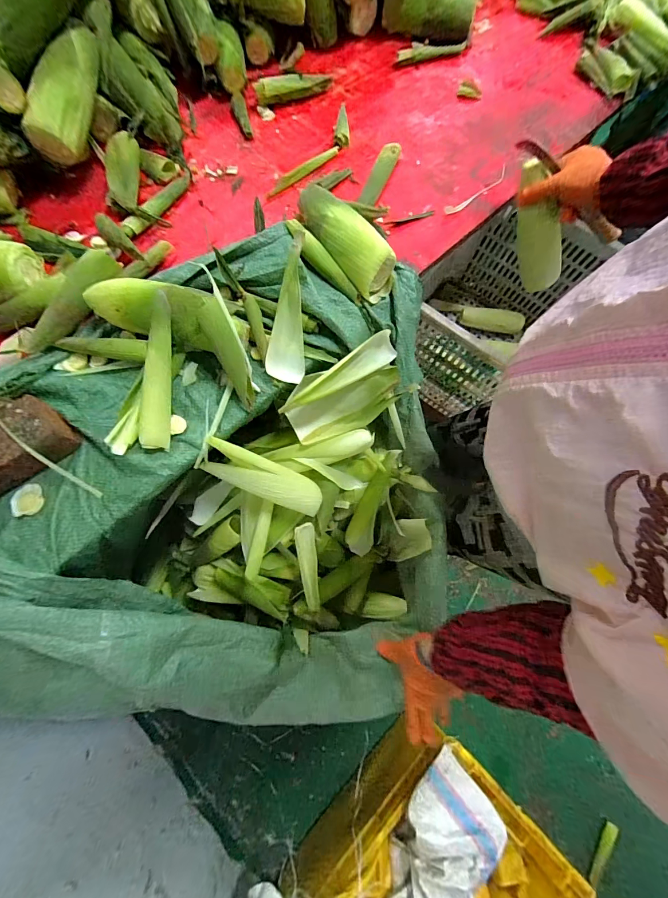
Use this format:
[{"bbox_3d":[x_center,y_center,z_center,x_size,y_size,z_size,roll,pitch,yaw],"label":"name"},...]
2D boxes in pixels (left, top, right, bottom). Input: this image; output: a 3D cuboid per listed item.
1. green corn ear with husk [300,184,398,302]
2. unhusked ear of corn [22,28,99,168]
[{"bbox_3d":[0.016,-0.311,0.497,0.080,0.064,0.191,-37,79,-11],"label":"green corn ear with husk"},{"bbox_3d":[-0.393,-0.537,0.508,0.063,0.061,0.191,14,89,4],"label":"unhusked ear of corn"}]

